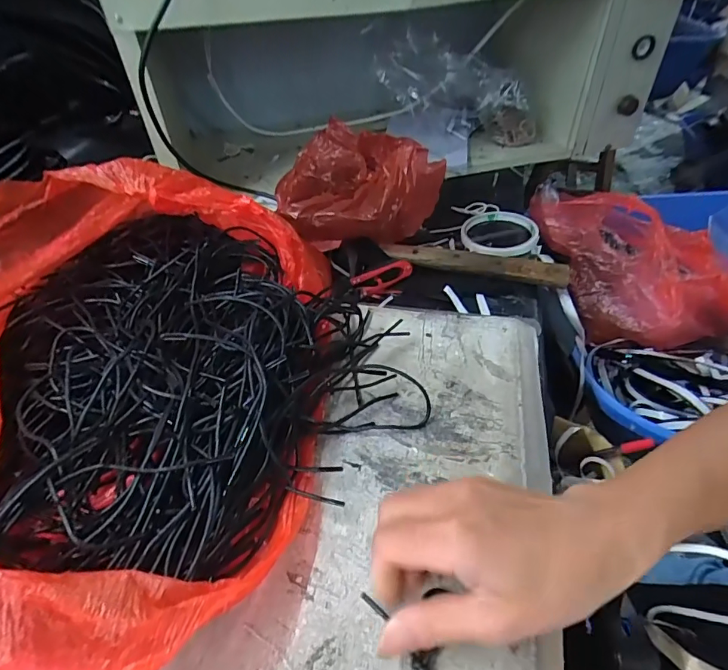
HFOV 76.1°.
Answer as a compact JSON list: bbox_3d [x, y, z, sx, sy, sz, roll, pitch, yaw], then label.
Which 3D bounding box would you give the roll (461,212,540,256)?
[{"bbox_3d":[0.154,-0.117,0.537,0.086,0.019,0.093,-1,44,1],"label":"roll"}]

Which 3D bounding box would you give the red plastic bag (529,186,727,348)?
[{"bbox_3d":[0.399,-0.113,0.664,0.250,0.138,0.238,-13,45,-11],"label":"red plastic bag"}]

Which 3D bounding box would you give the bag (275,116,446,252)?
[{"bbox_3d":[-0.012,-0.173,0.539,0.183,0.098,0.197,-3,44,-1],"label":"bag"}]

